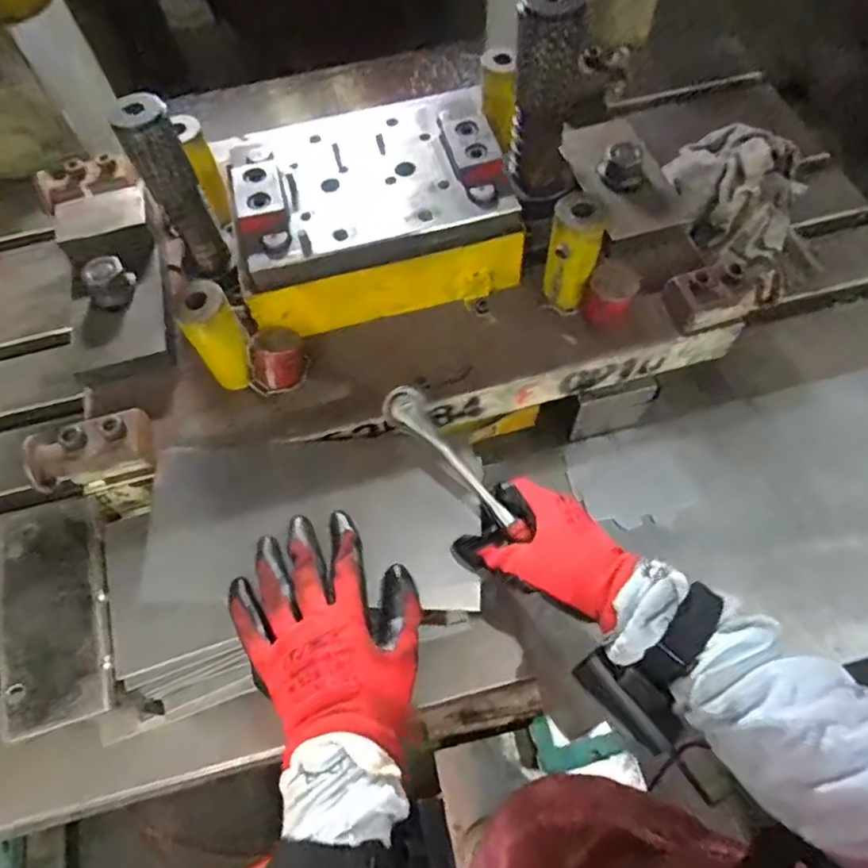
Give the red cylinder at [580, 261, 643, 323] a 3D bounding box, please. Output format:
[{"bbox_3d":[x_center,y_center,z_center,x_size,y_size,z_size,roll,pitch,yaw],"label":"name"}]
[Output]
[{"bbox_3d":[0.148,-0.117,0.508,0.038,0.037,0.036,-1,62,3],"label":"red cylinder"}]

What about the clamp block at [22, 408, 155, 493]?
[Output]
[{"bbox_3d":[-0.270,0.014,0.474,0.093,0.044,0.043,-18,62,-6],"label":"clamp block"}]

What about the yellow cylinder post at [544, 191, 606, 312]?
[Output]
[{"bbox_3d":[0.114,-0.146,0.500,0.039,0.097,0.032,6,63,7],"label":"yellow cylinder post"}]

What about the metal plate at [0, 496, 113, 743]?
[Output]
[{"bbox_3d":[-0.280,0.128,0.447,0.071,0.012,0.162,-17,62,-6],"label":"metal plate"}]

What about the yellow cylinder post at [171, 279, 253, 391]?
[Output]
[{"bbox_3d":[-0.170,-0.075,0.484,0.040,0.099,0.034,-24,63,-9],"label":"yellow cylinder post"}]

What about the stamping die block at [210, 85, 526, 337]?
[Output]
[{"bbox_3d":[-0.055,-0.197,0.541,0.233,0.093,0.170,-14,62,-4],"label":"stamping die block"}]

